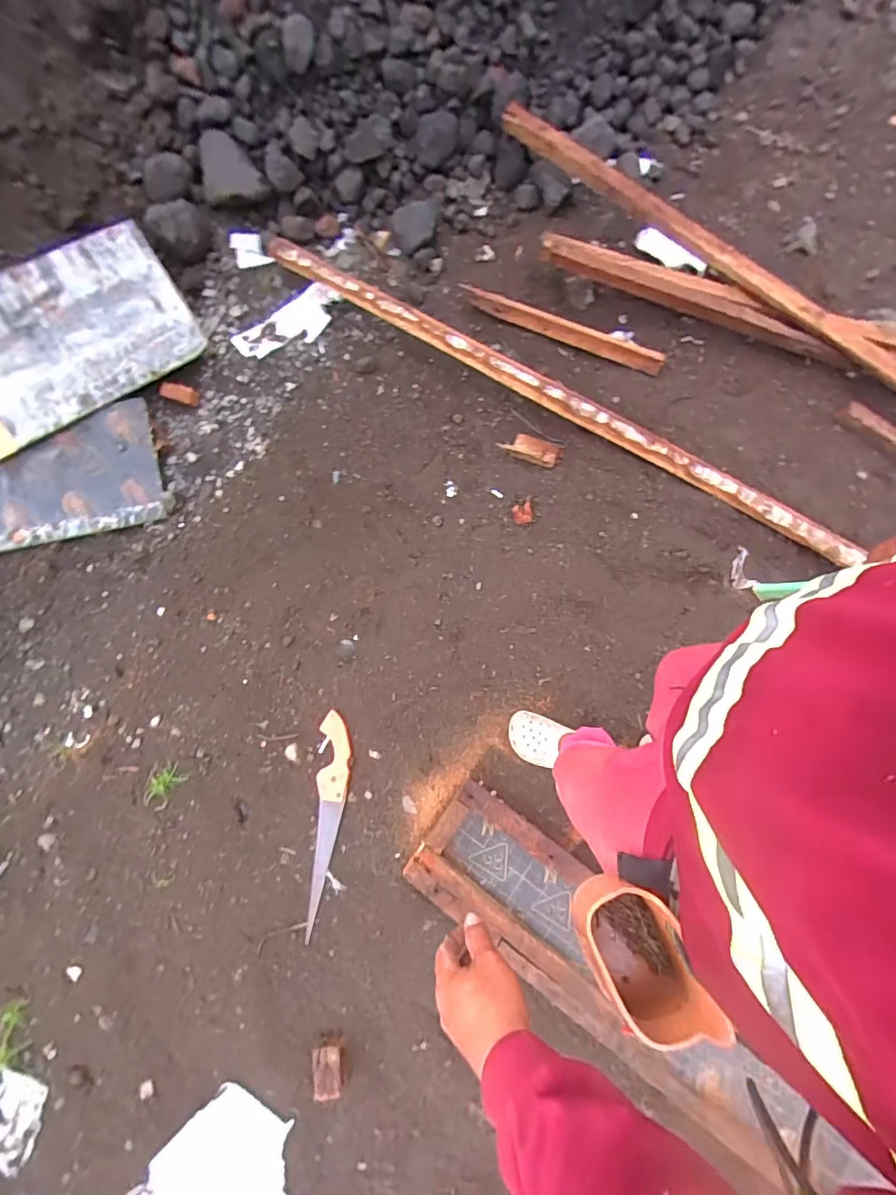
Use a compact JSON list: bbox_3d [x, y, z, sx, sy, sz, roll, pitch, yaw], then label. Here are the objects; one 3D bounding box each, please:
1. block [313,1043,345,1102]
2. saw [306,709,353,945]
[{"bbox_3d":[-0.244,0.968,1.038,0.059,0.042,0.090,-6,75,0],"label":"block"},{"bbox_3d":[-0.277,0.512,1.188,0.078,0.026,0.476,0,75,1],"label":"saw"}]

